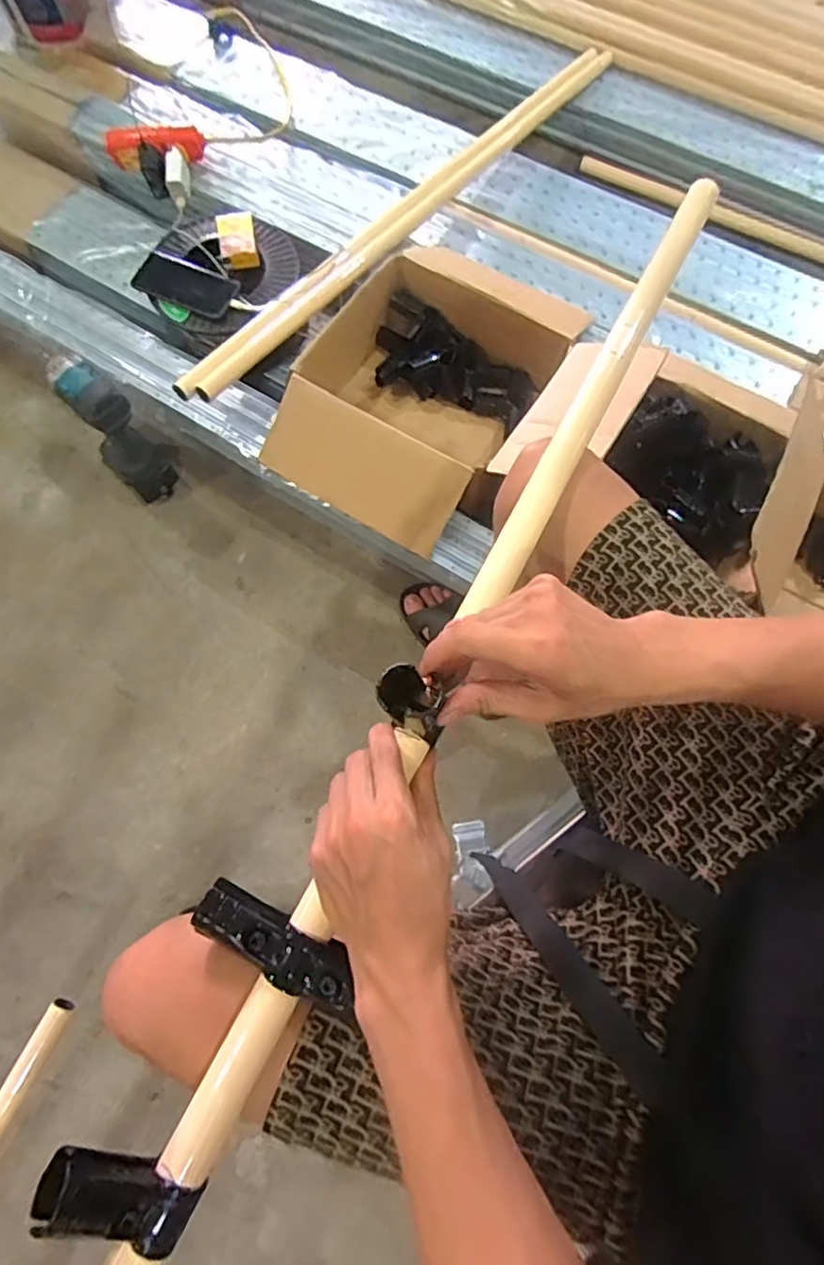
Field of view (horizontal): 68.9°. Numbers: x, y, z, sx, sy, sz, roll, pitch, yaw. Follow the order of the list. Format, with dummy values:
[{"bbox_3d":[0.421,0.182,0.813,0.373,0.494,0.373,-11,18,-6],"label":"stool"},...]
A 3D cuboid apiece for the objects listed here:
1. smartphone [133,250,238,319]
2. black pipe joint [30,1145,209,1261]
[{"bbox_3d":[-0.352,-0.541,0.938,0.141,0.011,0.093,17,65,-7],"label":"smartphone"},{"bbox_3d":[-0.153,0.297,0.313,0.078,0.027,0.031,30,72,-15],"label":"black pipe joint"}]

